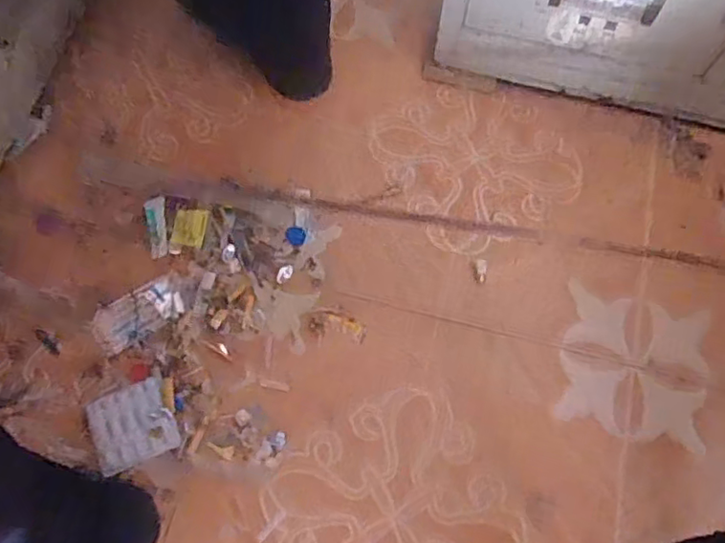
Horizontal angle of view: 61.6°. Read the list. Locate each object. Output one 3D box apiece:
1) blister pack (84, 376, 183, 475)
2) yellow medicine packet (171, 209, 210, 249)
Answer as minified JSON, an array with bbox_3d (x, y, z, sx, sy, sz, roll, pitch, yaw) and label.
[{"bbox_3d":[-0.218,0.145,0.576,0.074,0.007,0.071,-20,71,-9],"label":"blister pack"},{"bbox_3d":[-0.185,-0.048,0.653,0.037,0.005,0.041,11,69,3],"label":"yellow medicine packet"}]

